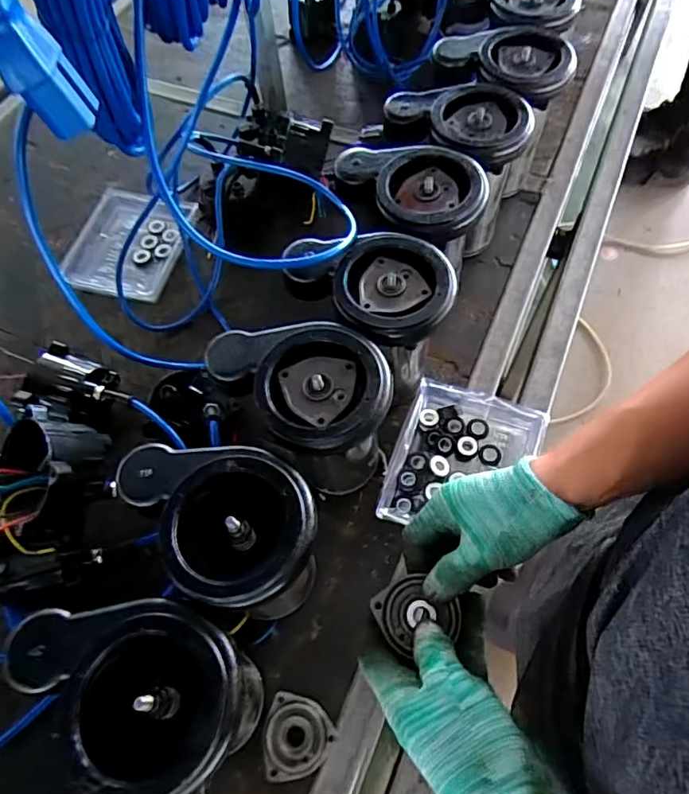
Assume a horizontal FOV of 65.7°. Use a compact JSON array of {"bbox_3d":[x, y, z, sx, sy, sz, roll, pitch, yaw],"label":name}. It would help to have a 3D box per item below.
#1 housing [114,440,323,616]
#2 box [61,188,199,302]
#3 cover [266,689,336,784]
[{"bbox_3d":[-0.104,0.101,0.435,0.171,0.071,0.121,12,65,8],"label":"housing"},{"bbox_3d":[-0.311,-0.220,0.764,0.157,0.030,0.174,12,65,8],"label":"box"},{"bbox_3d":[-0.042,0.314,0.489,0.062,0.008,0.066,11,65,8],"label":"cover"}]

